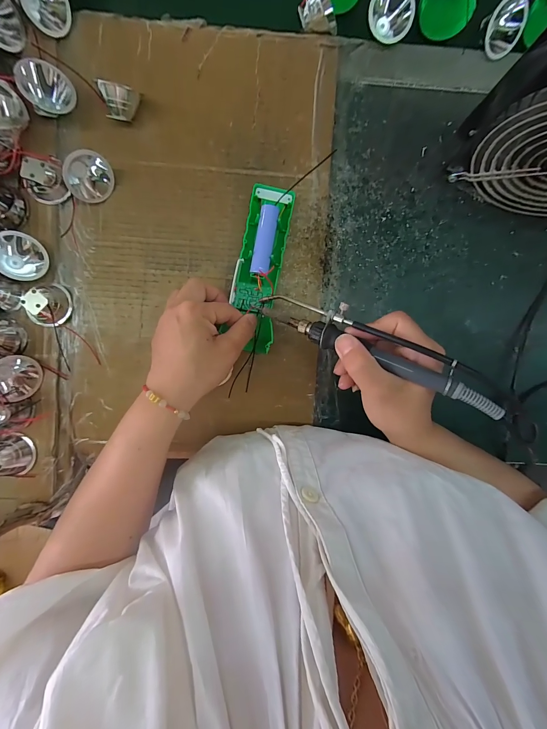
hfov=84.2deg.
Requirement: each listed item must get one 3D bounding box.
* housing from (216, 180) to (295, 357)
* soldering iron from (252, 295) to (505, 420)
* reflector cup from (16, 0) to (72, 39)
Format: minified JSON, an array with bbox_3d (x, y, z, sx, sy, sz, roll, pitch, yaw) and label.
[{"bbox_3d":[-0.013,-0.092,0.290,0.046,0.020,0.156,7,91,-4],"label":"housing"},{"bbox_3d":[0.072,-0.019,0.243,0.204,0.018,0.034,28,96,21],"label":"soldering iron"},{"bbox_3d":[-0.207,-0.325,0.269,0.024,0.043,0.037,38,86,15],"label":"reflector cup"}]

